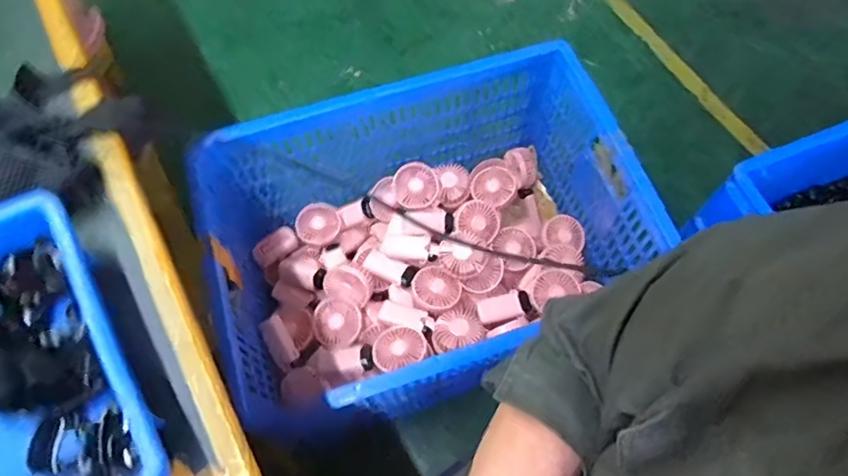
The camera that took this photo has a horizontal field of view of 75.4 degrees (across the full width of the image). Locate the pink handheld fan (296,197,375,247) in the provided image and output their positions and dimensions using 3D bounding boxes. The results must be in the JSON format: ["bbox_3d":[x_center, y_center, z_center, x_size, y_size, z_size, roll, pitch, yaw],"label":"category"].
[{"bbox_3d":[-0.183,-0.035,1.123,0.155,0.035,0.089,-16,68,-7],"label":"pink handheld fan"}]

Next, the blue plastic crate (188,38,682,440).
[{"bbox_3d":[-0.003,0.007,0.990,0.685,0.326,0.492,-16,68,-6],"label":"blue plastic crate"}]

